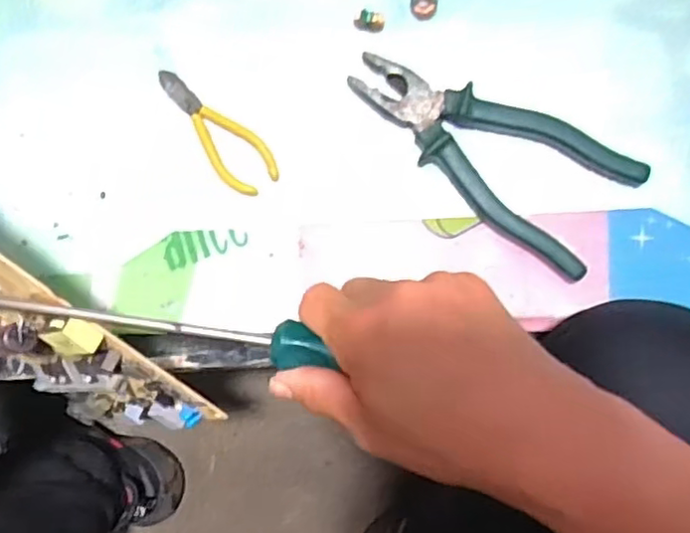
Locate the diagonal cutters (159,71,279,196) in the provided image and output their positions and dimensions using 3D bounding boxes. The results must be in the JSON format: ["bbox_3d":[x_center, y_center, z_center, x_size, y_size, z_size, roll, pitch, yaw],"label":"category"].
[{"bbox_3d":[-0.086,-0.095,0.441,0.036,0.011,0.102,-36,86,1],"label":"diagonal cutters"}]

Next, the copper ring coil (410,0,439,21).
[{"bbox_3d":[0.053,-0.176,0.432,0.018,0.005,0.021,-7,87,2],"label":"copper ring coil"}]

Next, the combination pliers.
[{"bbox_3d":[0.088,-0.071,0.419,0.188,0.015,0.081,29,89,4],"label":"combination pliers"}]

